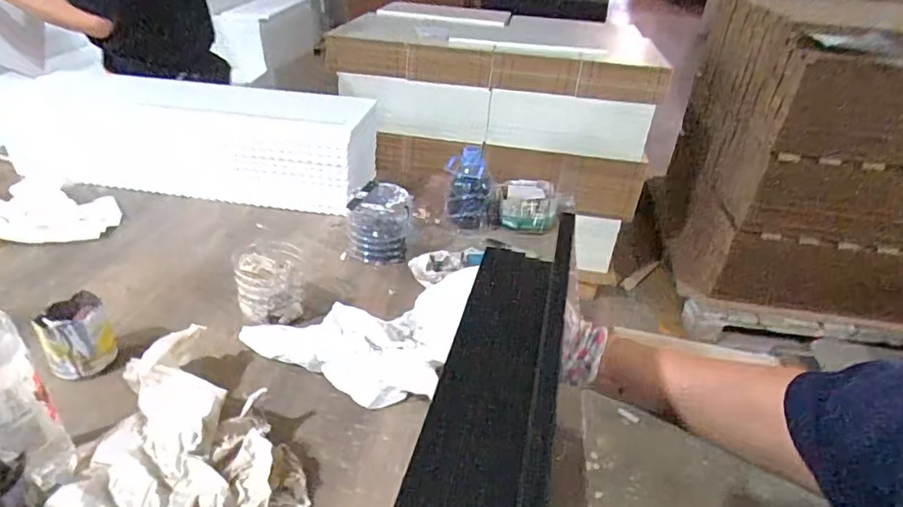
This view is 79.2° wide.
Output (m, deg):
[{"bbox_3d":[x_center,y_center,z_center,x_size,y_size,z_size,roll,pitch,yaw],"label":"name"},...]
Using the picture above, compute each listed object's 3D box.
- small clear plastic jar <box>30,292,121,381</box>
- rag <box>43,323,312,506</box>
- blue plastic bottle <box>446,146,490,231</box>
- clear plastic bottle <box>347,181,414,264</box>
[{"bbox_3d":[-0.432,0.098,0.635,0.067,0.090,0.067,-19,37,-30],"label":"small clear plastic jar"},{"bbox_3d":[-0.270,0.183,0.520,0.243,0.078,0.263,-7,32,-13],"label":"rag"},{"bbox_3d":[0.029,-0.111,0.949,0.077,0.125,0.062,4,31,3],"label":"blue plastic bottle"},{"bbox_3d":[-0.114,-0.047,0.871,0.100,0.107,0.083,-4,32,-9],"label":"clear plastic bottle"}]

